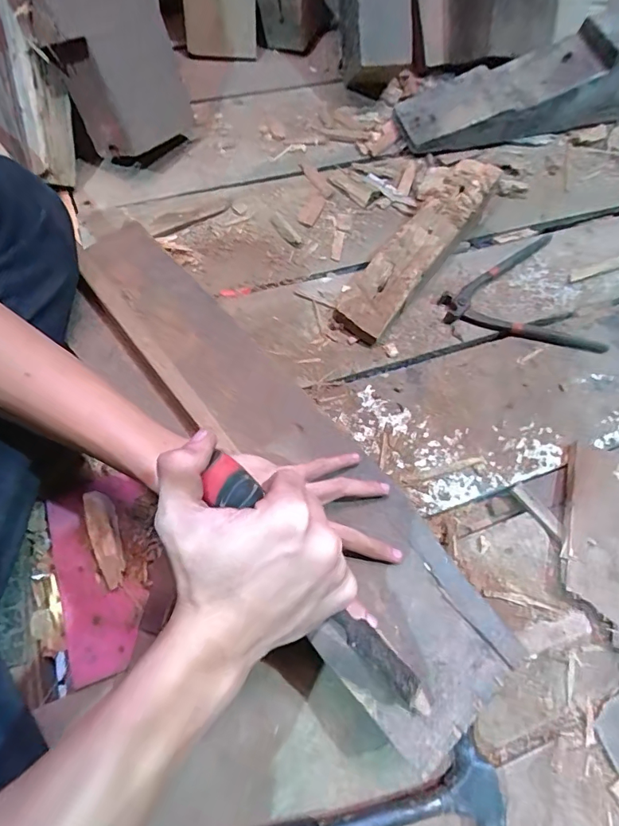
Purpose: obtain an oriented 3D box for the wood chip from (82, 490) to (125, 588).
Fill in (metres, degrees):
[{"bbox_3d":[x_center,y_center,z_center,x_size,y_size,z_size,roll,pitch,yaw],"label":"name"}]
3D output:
[{"bbox_3d":[-0.198,0.122,0.449,0.025,0.029,0.091,-20,68,-11],"label":"wood chip"}]

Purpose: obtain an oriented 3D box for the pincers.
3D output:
[{"bbox_3d":[0.288,-0.184,0.619,0.213,0.021,0.189,10,66,2],"label":"pincers"}]

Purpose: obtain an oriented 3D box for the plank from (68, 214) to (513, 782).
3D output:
[{"bbox_3d":[-0.048,0.020,0.415,0.119,0.033,0.562,-35,74,-16],"label":"plank"}]

